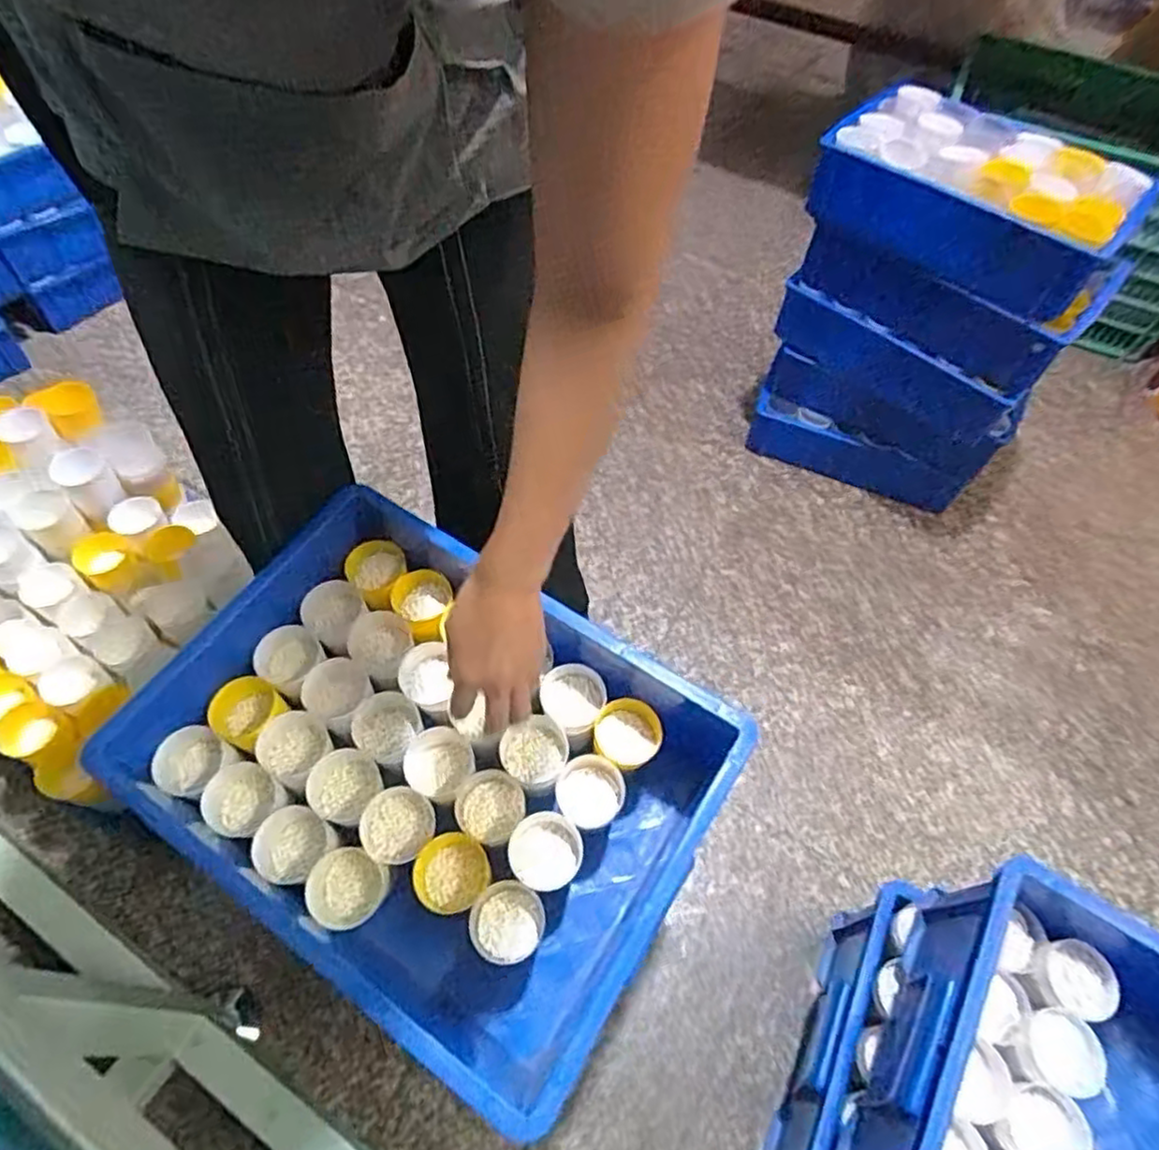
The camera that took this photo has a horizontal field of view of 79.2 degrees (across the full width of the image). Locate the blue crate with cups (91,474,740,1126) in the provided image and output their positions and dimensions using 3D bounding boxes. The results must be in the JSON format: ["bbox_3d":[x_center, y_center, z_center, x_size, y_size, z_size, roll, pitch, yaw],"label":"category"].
[{"bbox_3d":[-0.136,0.177,0.682,0.490,0.167,0.330,30,59,15],"label":"blue crate with cups"}]

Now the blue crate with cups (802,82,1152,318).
[{"bbox_3d":[0.565,-0.552,1.017,0.410,0.122,0.255,39,62,20],"label":"blue crate with cups"}]

